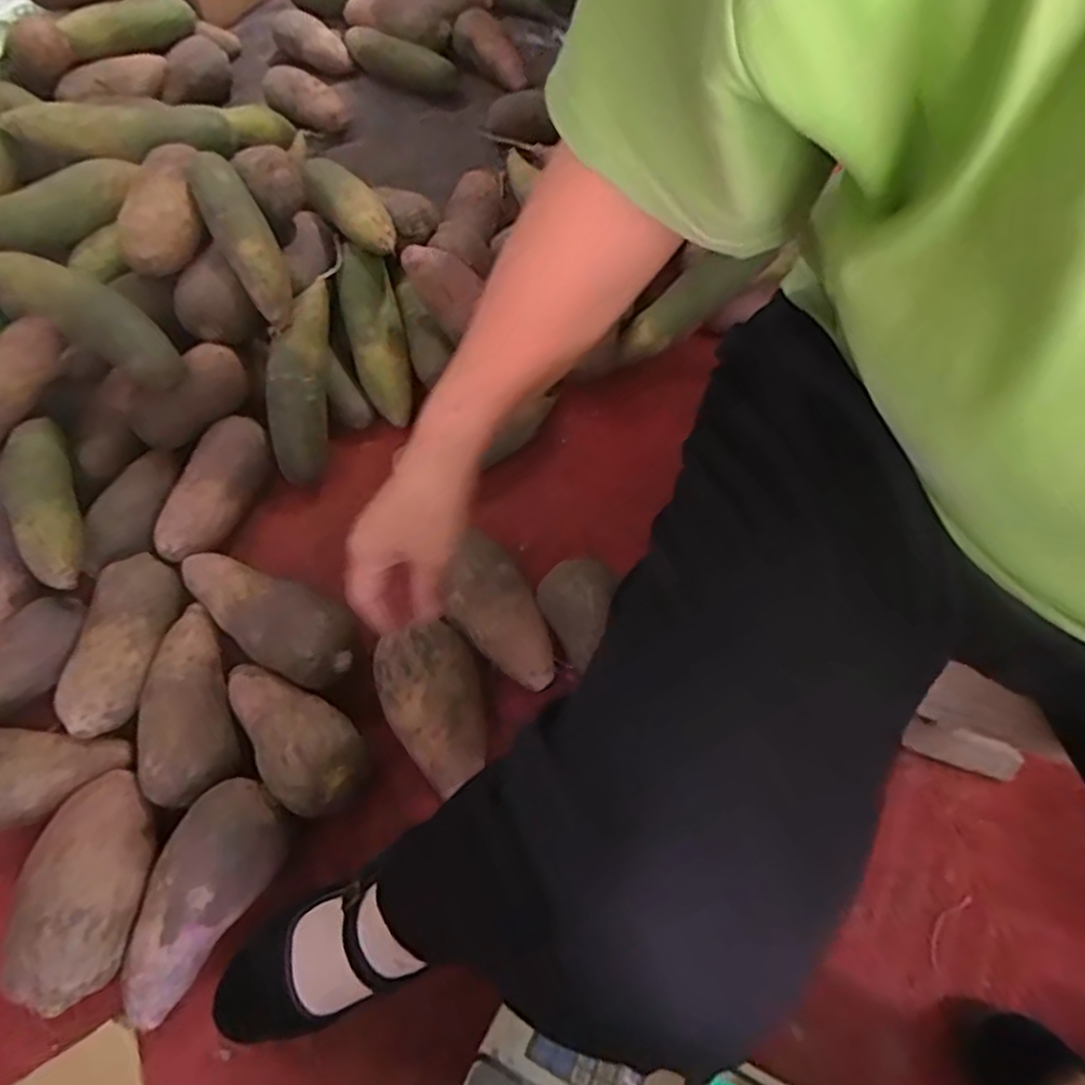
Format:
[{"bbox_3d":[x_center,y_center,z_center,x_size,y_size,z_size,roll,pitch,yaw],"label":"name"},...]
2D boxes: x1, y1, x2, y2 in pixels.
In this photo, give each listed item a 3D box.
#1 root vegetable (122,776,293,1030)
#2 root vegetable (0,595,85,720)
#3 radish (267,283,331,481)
[{"bbox_3d":[-0.264,0.267,0.549,0.076,0.057,0.175,29,69,16],"label":"root vegetable"},{"bbox_3d":[-0.474,0.112,0.645,0.061,0.044,0.155,33,70,17],"label":"root vegetable"},{"bbox_3d":[-0.244,-0.167,0.742,0.045,0.052,0.206,7,96,6],"label":"radish"}]

